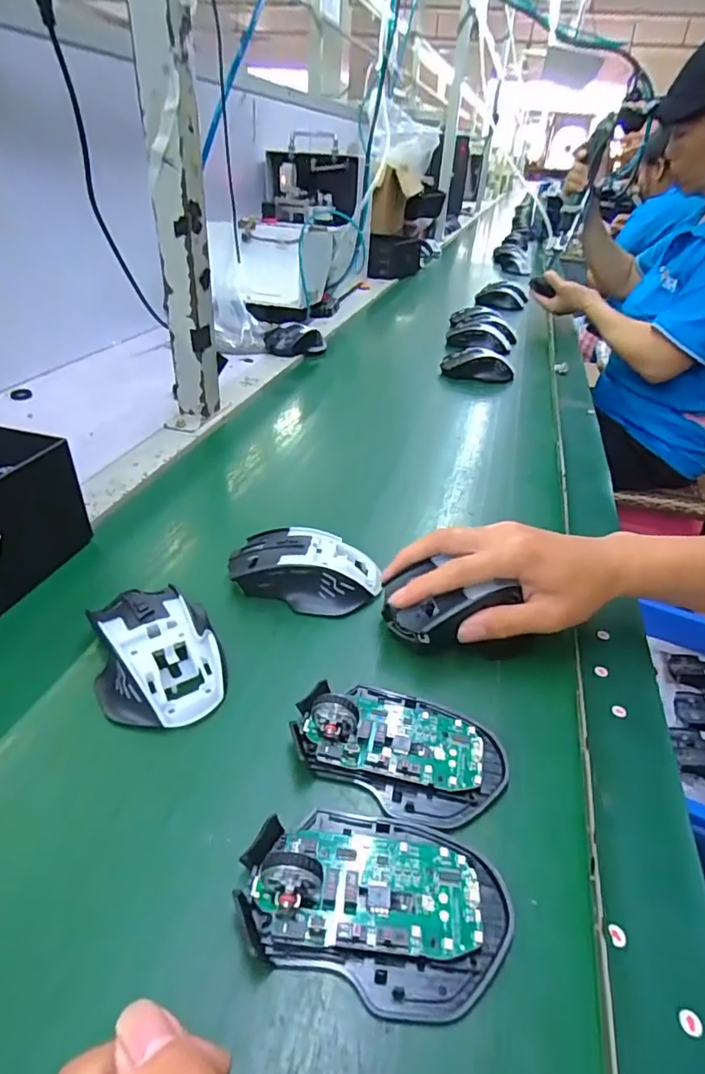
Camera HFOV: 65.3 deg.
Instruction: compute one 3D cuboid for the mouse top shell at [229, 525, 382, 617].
[{"bbox_3d":[-0.035,0.022,0.417,0.114,0.034,0.066,8,33,6],"label":"mouse top shell"}]

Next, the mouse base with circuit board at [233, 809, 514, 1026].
[{"bbox_3d":[0.011,0.152,0.240,0.114,0.033,0.073,12,34,13],"label":"mouse base with circuit board"}]

